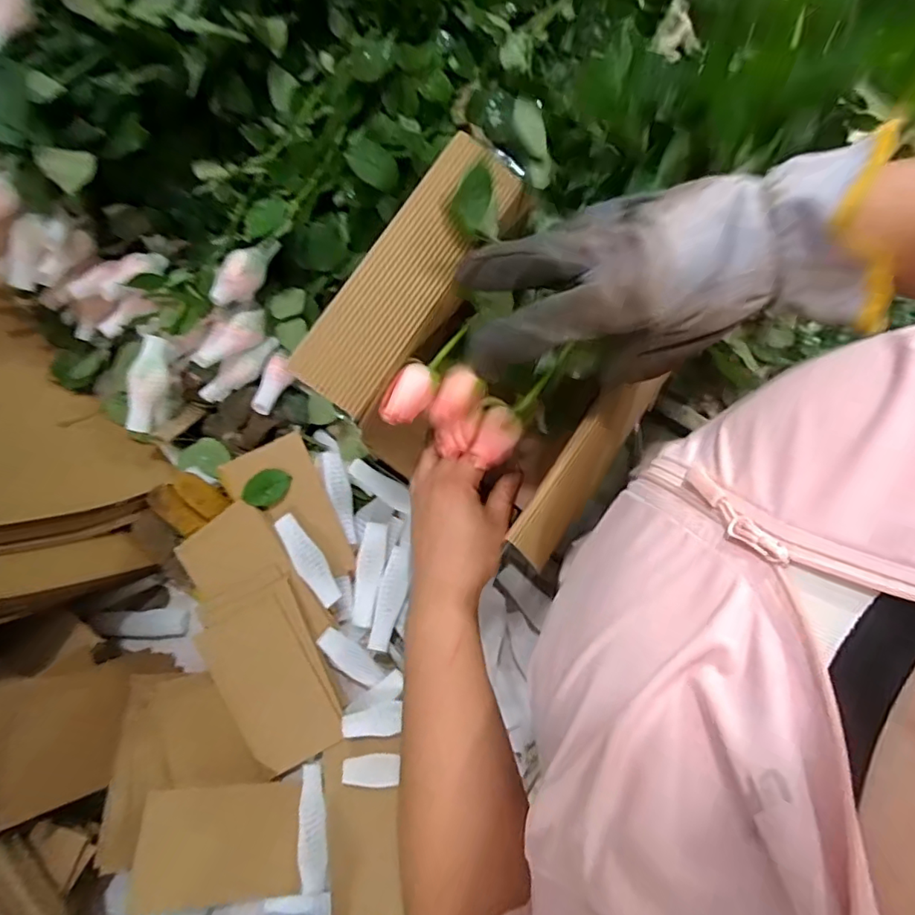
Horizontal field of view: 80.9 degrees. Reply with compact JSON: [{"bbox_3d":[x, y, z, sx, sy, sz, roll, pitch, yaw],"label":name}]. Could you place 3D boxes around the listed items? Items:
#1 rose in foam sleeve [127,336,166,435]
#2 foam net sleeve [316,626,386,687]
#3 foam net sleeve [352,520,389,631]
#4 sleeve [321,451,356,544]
[{"bbox_3d":[-0.284,-0.068,0.491,0.027,0.024,0.087,11,91,4],"label":"rose in foam sleeve"},{"bbox_3d":[-0.097,0.182,0.486,0.065,0.010,0.026,41,78,-5],"label":"foam net sleeve"},{"bbox_3d":[-0.085,0.108,0.501,0.026,0.010,0.093,6,74,3],"label":"foam net sleeve"},{"bbox_3d":[-0.114,0.037,0.519,0.021,0.012,0.091,-18,74,-5],"label":"sleeve"}]

